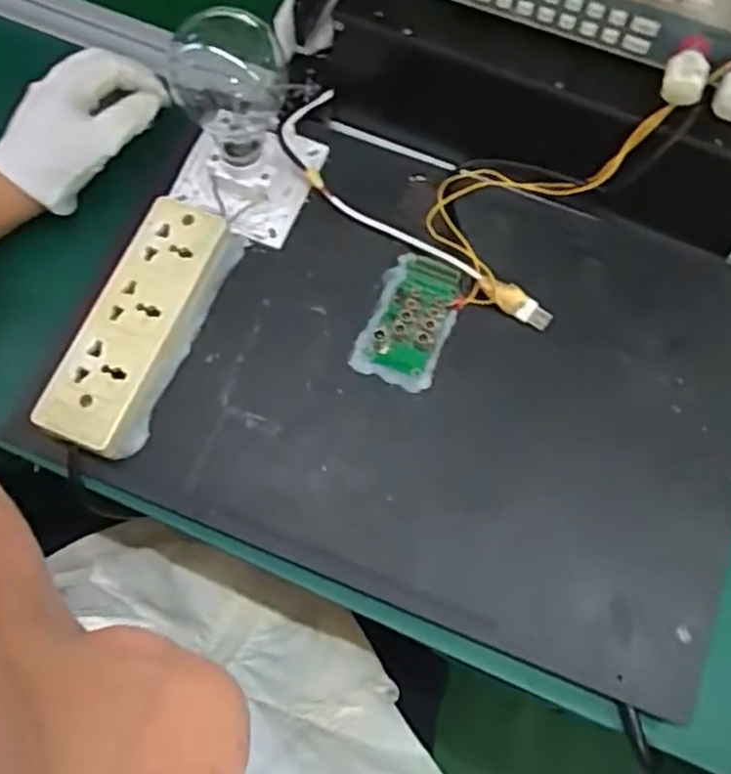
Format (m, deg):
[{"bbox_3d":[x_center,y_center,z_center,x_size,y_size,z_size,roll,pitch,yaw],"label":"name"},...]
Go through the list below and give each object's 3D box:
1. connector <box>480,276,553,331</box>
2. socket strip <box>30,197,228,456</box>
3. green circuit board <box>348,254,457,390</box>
[{"bbox_3d":[0.098,-0.055,0.487,0.050,0.016,0.013,30,72,10],"label":"connector"},{"bbox_3d":[-0.143,-0.040,0.475,0.057,0.028,0.166,19,70,6],"label":"socket strip"},{"bbox_3d":[0.029,-0.045,0.488,0.054,0.015,0.088,19,70,6],"label":"green circuit board"}]

